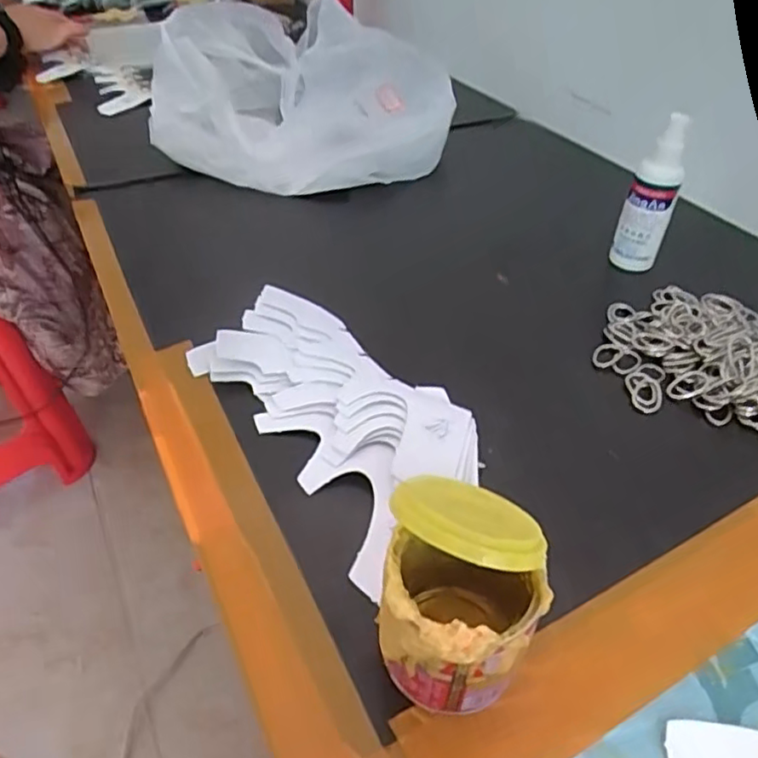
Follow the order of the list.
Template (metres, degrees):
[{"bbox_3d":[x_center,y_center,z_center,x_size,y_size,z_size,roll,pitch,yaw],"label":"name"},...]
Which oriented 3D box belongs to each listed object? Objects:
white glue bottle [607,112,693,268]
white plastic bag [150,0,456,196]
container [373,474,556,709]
[{"bbox_3d":[0.235,-0.157,0.538,0.038,0.125,0.034,19,44,18],"label":"white glue bottle"},{"bbox_3d":[-0.088,-0.335,0.729,0.336,0.131,0.242,12,42,11],"label":"white plastic bag"},{"bbox_3d":[0.035,0.098,0.267,0.063,0.097,0.059,-1,41,-4],"label":"container"}]

